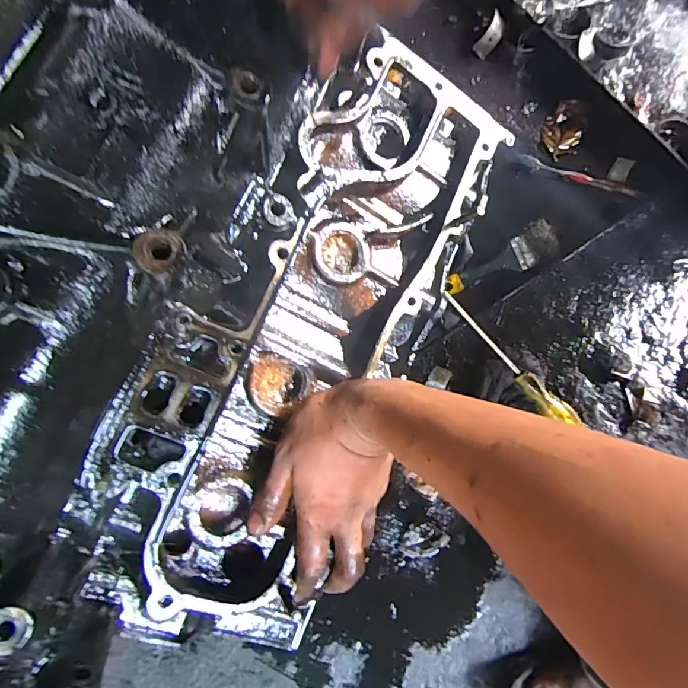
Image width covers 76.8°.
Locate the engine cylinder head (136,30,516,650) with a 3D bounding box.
[{"bbox_3d":[-0.015,-0.014,0.349,0.163,0.077,0.457,28,79,-16],"label":"engine cylinder head"}]

